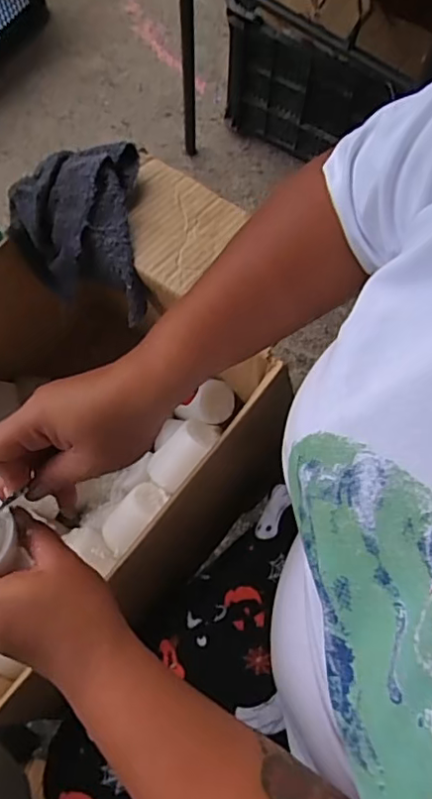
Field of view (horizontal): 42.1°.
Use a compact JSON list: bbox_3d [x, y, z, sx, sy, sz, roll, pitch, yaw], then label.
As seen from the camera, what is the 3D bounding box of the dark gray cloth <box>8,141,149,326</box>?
[{"bbox_3d":[-0.130,-0.163,0.530,0.115,0.068,0.149,-5,72,-3],"label":"dark gray cloth"}]

